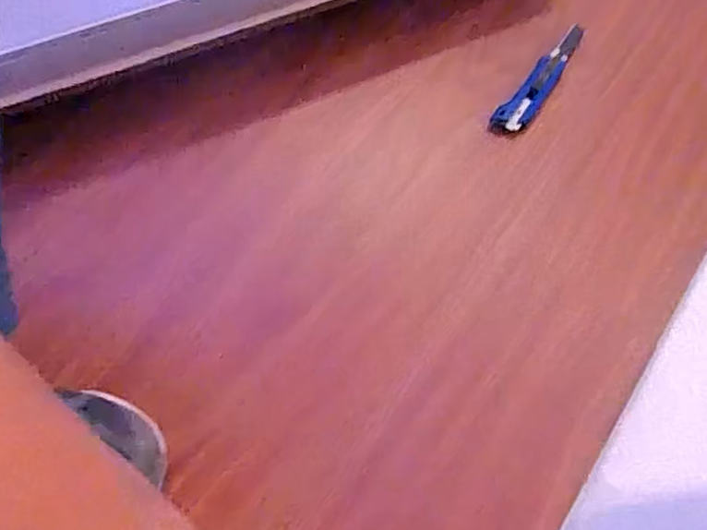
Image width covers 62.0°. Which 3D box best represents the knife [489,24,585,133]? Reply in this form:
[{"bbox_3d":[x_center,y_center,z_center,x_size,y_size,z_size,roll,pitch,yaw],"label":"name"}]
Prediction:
[{"bbox_3d":[0.225,-0.227,0.702,0.037,0.016,0.197,30,67,15],"label":"knife"}]

